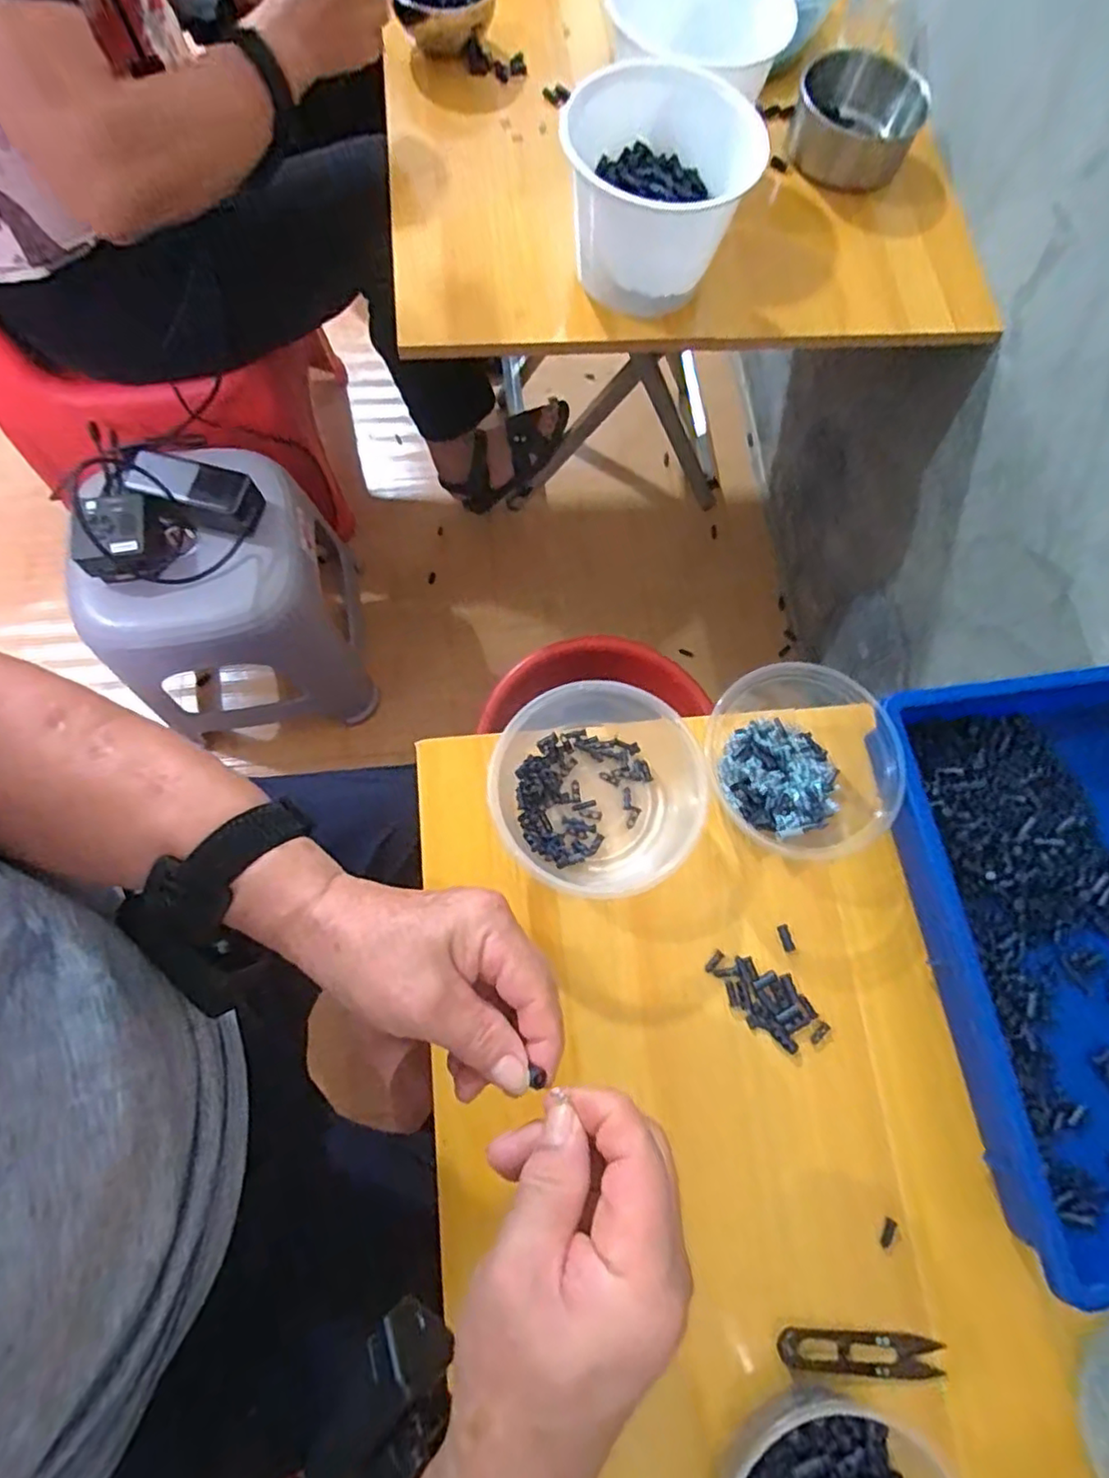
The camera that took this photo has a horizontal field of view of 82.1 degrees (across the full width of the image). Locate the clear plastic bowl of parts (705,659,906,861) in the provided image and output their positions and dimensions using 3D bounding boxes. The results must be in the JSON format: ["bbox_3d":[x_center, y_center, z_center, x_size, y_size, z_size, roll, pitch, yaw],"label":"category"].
[{"bbox_3d":[0.181,0.016,0.460,0.124,0.053,0.128,1,76,-4],"label":"clear plastic bowl of parts"}]

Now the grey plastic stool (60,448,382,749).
[{"bbox_3d":[-0.427,-0.174,0.874,0.274,0.344,0.281,-13,78,-7],"label":"grey plastic stool"}]

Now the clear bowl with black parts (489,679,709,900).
[{"bbox_3d":[0.030,0.036,0.452,0.142,0.050,0.141,1,76,-4],"label":"clear bowl with black parts"}]

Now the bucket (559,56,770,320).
[{"bbox_3d":[0.087,-0.480,0.569,0.160,0.111,0.162,-16,78,-8],"label":"bucket"}]

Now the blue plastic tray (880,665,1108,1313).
[{"bbox_3d":[0.384,0.129,0.429,0.264,0.058,0.359,-7,77,-6],"label":"blue plastic tray"}]

